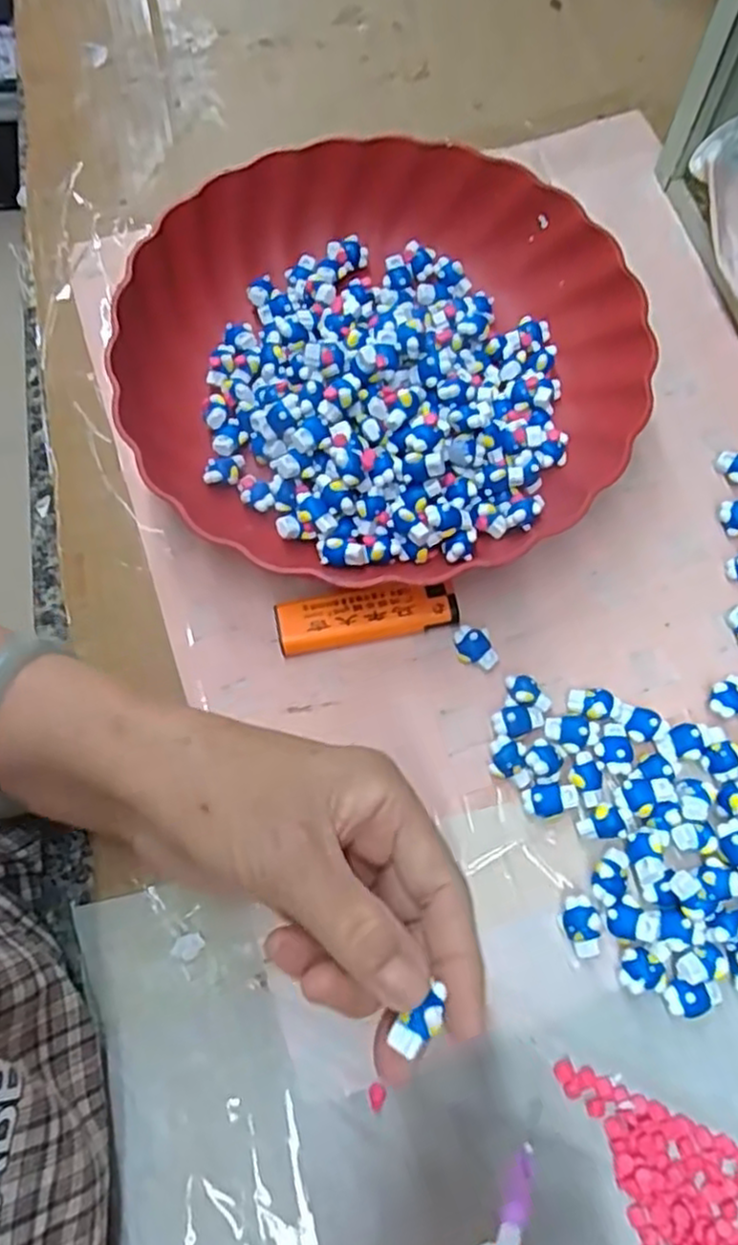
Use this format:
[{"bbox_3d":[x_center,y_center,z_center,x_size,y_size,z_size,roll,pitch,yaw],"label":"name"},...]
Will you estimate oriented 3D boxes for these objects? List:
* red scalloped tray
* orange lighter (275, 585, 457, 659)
[{"bbox_3d":[0.008,-0.133,0.350,0.232,0.043,0.232,-2,71,1],"label":"red scalloped tray"},{"bbox_3d":[-0.001,-0.003,0.321,0.079,0.013,0.022,-11,71,-2],"label":"orange lighter"}]

